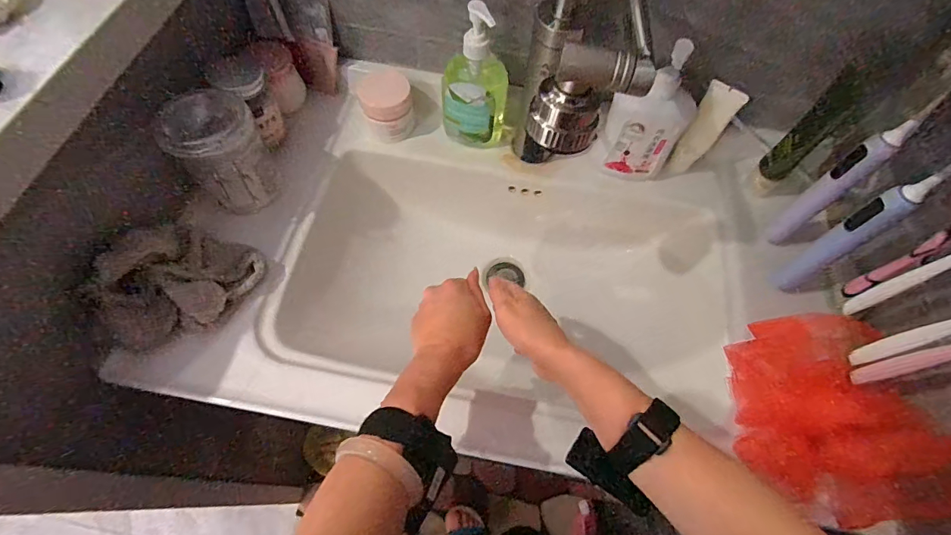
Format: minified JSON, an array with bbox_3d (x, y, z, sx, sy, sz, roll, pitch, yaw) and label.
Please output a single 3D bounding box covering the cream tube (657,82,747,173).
[{"bbox_3d":[0.292,-0.174,0.571,0.046,0.137,0.027,9,62,1],"label":"cream tube"}]

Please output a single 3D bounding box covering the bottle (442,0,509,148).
[{"bbox_3d":[0.002,-0.232,0.551,0.089,0.185,0.047,8,62,0],"label":"bottle"}]

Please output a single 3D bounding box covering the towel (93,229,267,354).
[{"bbox_3d":[-0.309,0.019,0.459,0.091,0.088,0.151,26,64,10],"label":"towel"}]

